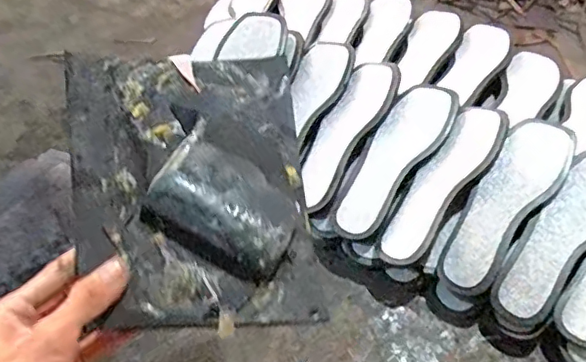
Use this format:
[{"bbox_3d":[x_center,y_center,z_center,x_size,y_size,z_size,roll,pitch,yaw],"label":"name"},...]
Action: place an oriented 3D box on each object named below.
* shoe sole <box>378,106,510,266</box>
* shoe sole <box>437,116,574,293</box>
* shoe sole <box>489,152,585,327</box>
[{"bbox_3d":[0.181,0.003,0.681,0.061,0.013,0.229,33,77,22],"label":"shoe sole"},{"bbox_3d":[0.252,0.025,0.663,0.076,0.014,0.237,32,77,22],"label":"shoe sole"},{"bbox_3d":[0.315,0.060,0.645,0.073,0.019,0.239,37,76,24],"label":"shoe sole"}]

